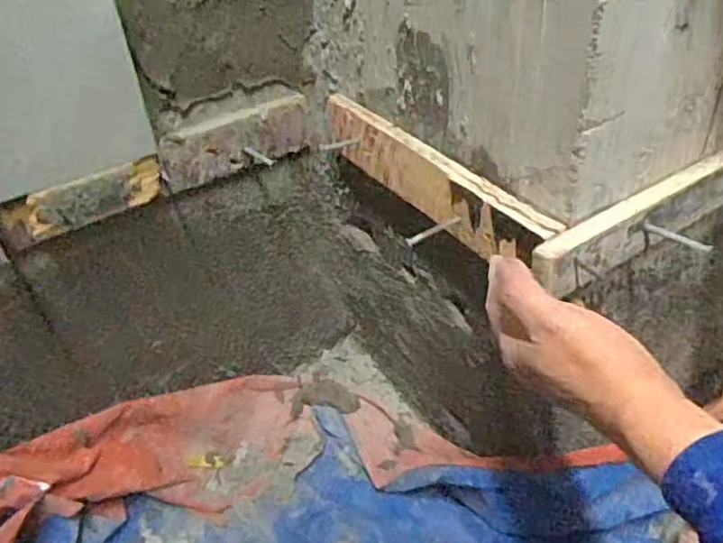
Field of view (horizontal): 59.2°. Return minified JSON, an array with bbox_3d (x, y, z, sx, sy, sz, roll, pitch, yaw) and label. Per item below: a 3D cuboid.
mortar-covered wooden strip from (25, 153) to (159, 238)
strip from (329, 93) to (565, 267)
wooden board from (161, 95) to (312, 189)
[{"bbox_3d":[-0.221,-0.063,0.533,0.111,0.037,0.010,-28,44,-27],"label":"mortar-covered wooden strip"},{"bbox_3d":[0.047,-0.075,0.522,0.022,0.054,0.280,-25,42,-24],"label":"strip"},{"bbox_3d":[-0.114,-0.121,0.602,0.150,0.053,0.016,-26,43,-25],"label":"wooden board"}]

